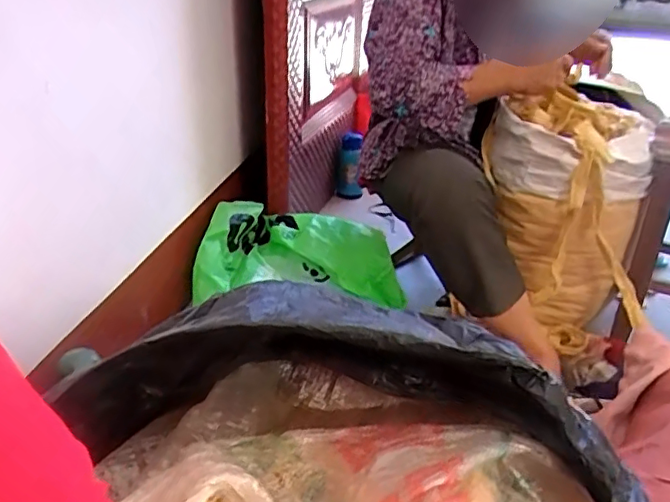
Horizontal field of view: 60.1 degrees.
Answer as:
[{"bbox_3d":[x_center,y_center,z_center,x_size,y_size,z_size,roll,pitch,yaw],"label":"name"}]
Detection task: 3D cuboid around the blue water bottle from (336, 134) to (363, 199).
[{"bbox_3d":[0.047,-0.257,1.837,0.084,0.202,0.101,1,29,-2],"label":"blue water bottle"}]

